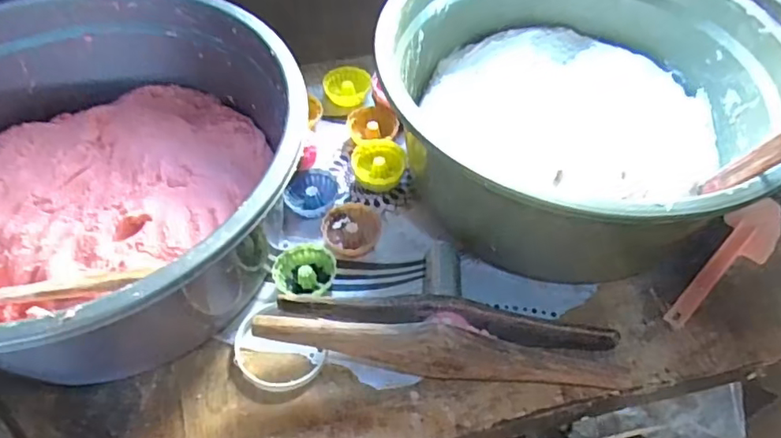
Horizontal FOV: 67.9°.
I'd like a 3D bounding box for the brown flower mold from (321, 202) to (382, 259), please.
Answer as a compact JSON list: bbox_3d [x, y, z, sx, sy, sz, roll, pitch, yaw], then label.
[{"bbox_3d":[-0.043,0.014,0.621,0.059,0.026,0.069,9,52,6],"label":"brown flower mold"}]

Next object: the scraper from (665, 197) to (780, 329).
[{"bbox_3d":[0.358,0.043,0.606,0.052,0.016,0.211,36,60,24],"label":"scraper"}]

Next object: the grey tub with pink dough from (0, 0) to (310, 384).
[{"bbox_3d":[-0.276,-0.034,0.546,0.387,0.165,0.397,0,52,0],"label":"grey tub with pink dough"}]

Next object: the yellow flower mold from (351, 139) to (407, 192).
[{"bbox_3d":[-0.013,-0.063,0.672,0.060,0.034,0.049,2,52,1],"label":"yellow flower mold"}]

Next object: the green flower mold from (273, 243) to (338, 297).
[{"bbox_3d":[-0.088,0.054,0.592,0.063,0.024,0.056,-7,52,-6],"label":"green flower mold"}]

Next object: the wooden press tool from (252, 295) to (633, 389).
[{"bbox_3d":[0.049,0.109,0.515,0.311,0.070,0.061,3,52,2],"label":"wooden press tool"}]

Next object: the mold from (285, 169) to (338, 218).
[{"bbox_3d":[-0.088,-0.029,0.655,0.057,0.018,0.059,0,52,0],"label":"mold"}]

